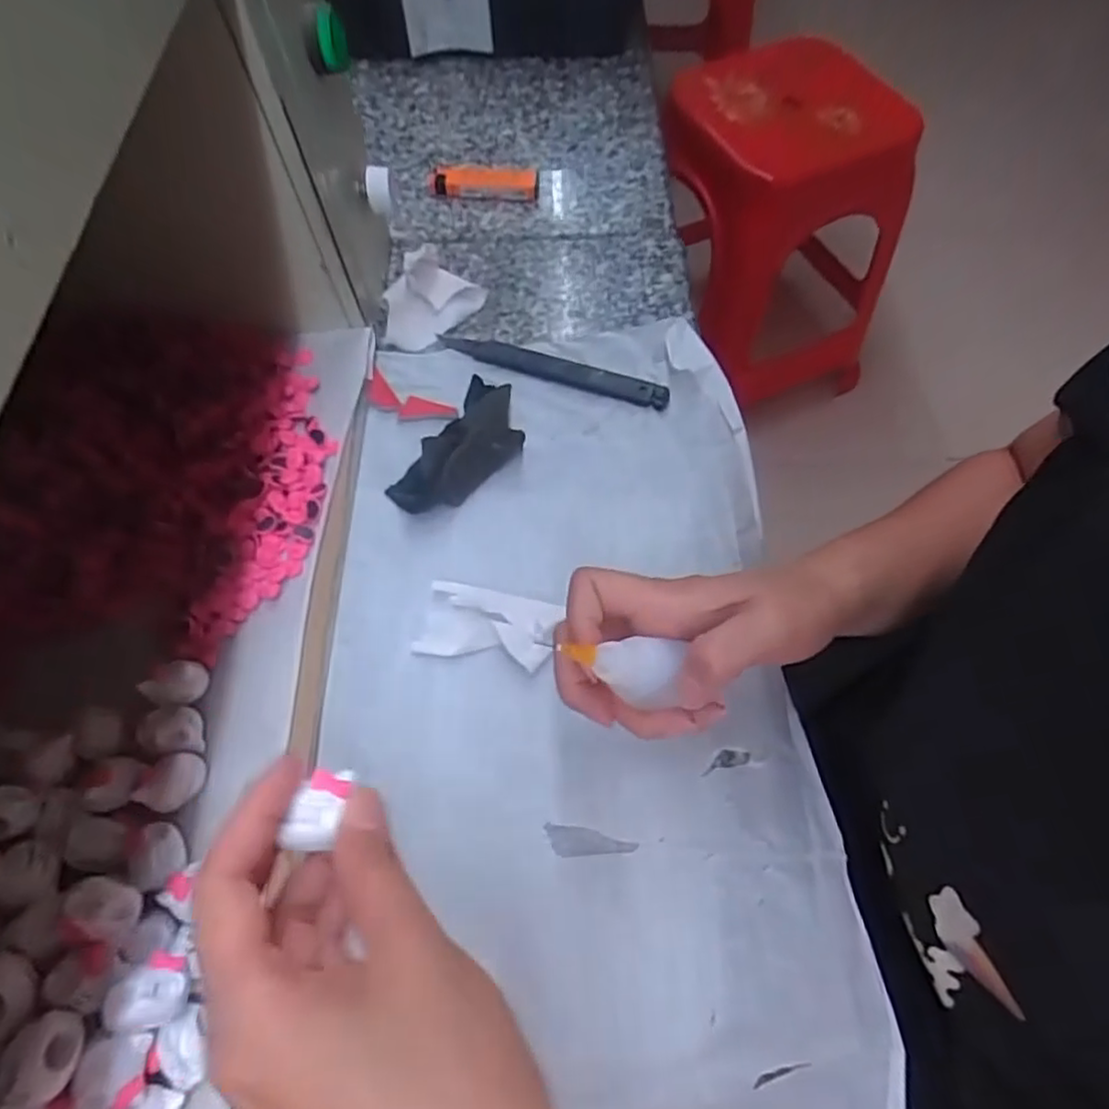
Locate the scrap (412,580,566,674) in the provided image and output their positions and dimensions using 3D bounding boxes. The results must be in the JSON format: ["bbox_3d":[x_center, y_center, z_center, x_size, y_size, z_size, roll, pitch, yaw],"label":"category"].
[{"bbox_3d":[-0.032,0.035,0.337,0.067,0.012,0.036,10,63,6],"label":"scrap"}]

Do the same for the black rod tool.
[{"bbox_3d":[-0.002,-0.111,0.410,0.143,0.007,0.019,19,65,10],"label":"black rod tool"}]

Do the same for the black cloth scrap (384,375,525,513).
[{"bbox_3d":[-0.050,-0.060,0.385,0.049,0.016,0.092,32,68,16],"label":"black cloth scrap"}]

